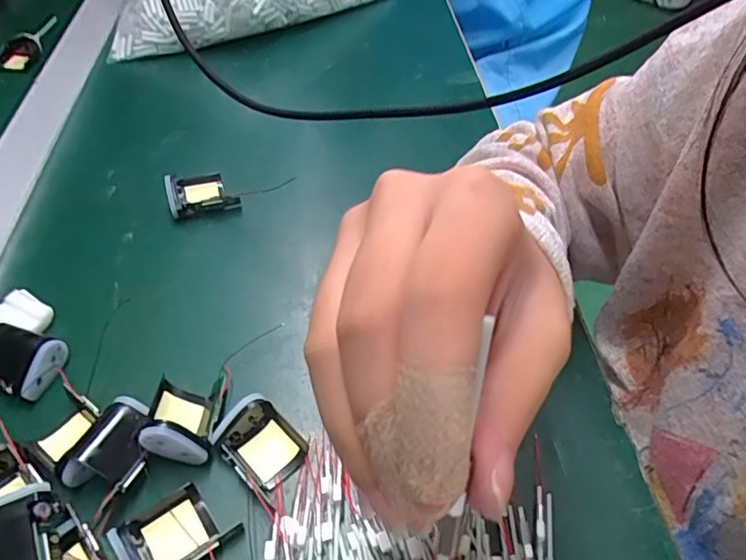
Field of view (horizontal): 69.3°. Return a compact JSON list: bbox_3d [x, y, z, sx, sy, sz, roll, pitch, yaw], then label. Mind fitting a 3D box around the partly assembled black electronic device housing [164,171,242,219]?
[{"bbox_3d":[-0.134,-0.069,0.422,0.050,0.022,0.038,-17,51,-16],"label":"partly assembled black electronic device housing"}]

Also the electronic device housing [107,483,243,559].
[{"bbox_3d":[-0.096,0.121,0.259,0.048,0.019,0.037,-30,56,-25],"label":"electronic device housing"}]

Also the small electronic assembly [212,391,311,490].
[{"bbox_3d":[-0.062,0.085,0.290,0.048,0.022,0.035,32,55,24],"label":"small electronic assembly"}]

